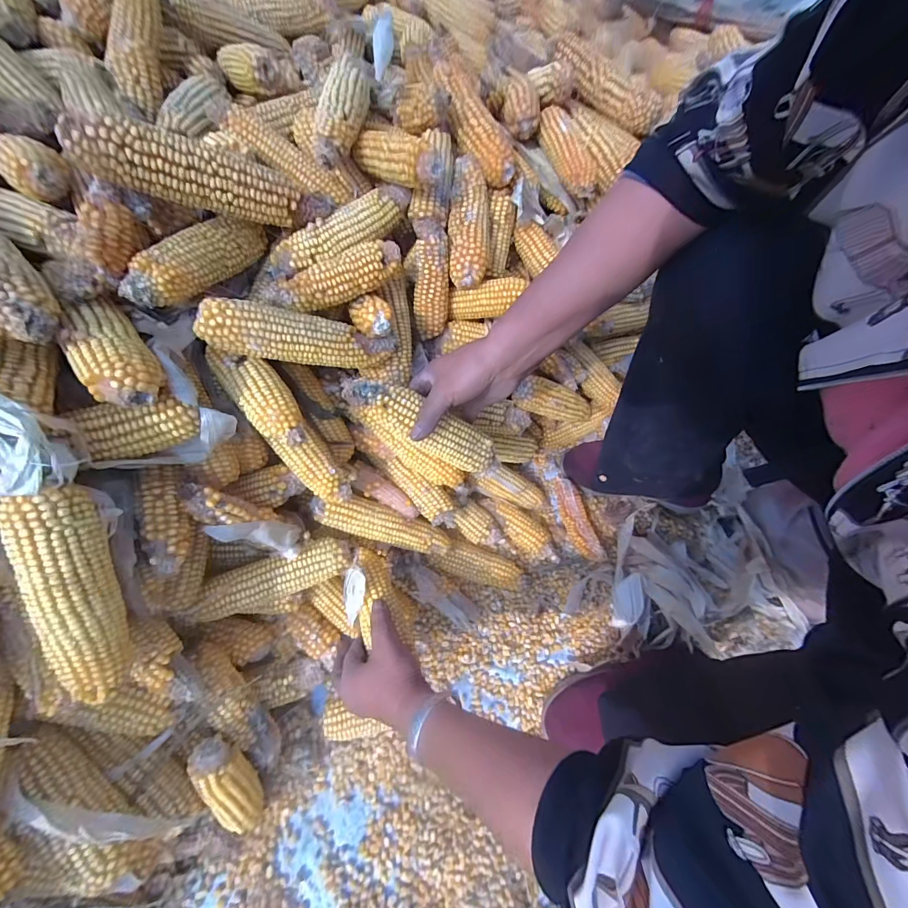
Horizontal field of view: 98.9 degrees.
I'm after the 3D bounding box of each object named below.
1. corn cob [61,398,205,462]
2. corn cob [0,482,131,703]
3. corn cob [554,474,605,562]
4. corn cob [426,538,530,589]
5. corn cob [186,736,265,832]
[{"bbox_3d":[-0.268,-0.021,0.332,0.089,0.038,0.039,-15,70,-11],"label":"corn cob"},{"bbox_3d":[-0.284,0.102,0.291,0.043,0.041,0.167,-8,99,-5],"label":"corn cob"},{"bbox_3d":[0.199,0.102,0.638,0.040,0.050,0.145,-12,69,-10],"label":"corn cob"},{"bbox_3d":[0.041,0.167,0.590,0.159,0.040,0.052,16,65,2],"label":"corn cob"},{"bbox_3d":[-0.237,0.360,0.416,0.043,0.039,0.136,-18,110,-8],"label":"corn cob"}]

